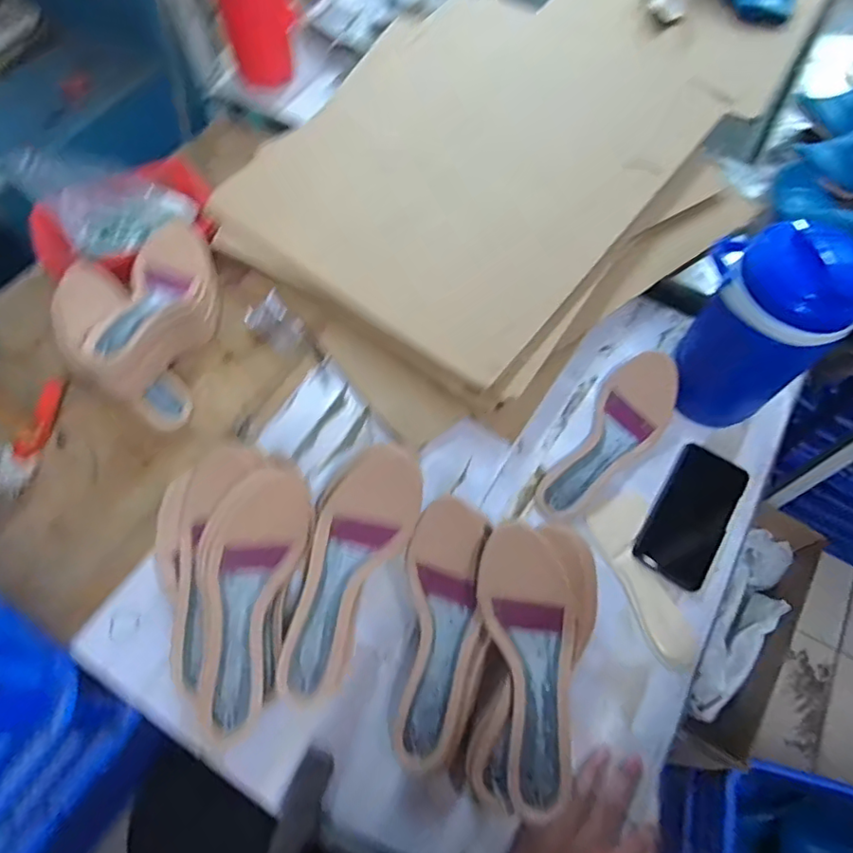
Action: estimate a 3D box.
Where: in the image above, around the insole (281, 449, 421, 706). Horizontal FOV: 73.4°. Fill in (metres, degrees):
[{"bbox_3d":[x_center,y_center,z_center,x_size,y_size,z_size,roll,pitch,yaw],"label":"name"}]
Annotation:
[{"bbox_3d":[-0.075,0.129,0.530,0.087,0.062,0.235,18,64,8],"label":"insole"}]

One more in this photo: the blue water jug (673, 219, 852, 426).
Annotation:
[{"bbox_3d":[0.358,-0.111,0.631,0.142,0.242,0.122,40,69,18],"label":"blue water jug"}]

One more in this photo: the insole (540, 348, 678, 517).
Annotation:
[{"bbox_3d":[0.229,0.004,0.679,0.091,0.051,0.207,31,67,14],"label":"insole"}]

